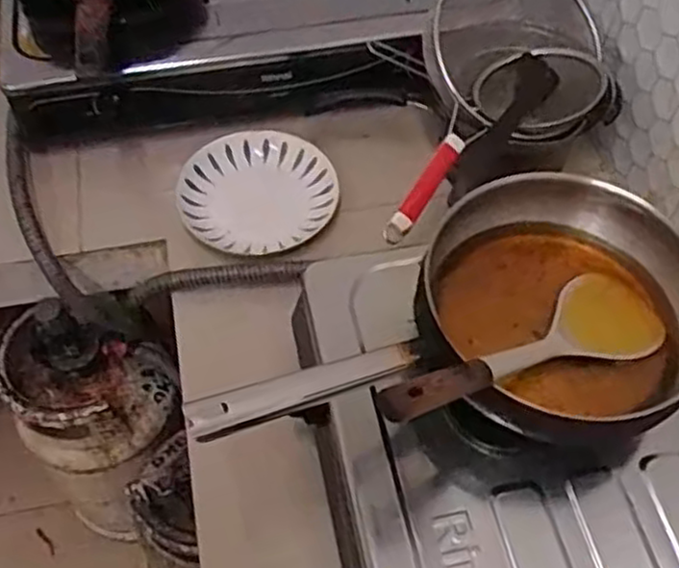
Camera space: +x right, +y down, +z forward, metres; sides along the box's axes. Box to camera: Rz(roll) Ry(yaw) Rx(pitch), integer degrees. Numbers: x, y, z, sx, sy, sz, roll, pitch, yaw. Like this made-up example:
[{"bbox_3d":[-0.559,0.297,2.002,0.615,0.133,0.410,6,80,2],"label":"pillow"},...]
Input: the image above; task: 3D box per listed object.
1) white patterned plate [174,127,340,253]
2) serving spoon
[{"bbox_3d":[-0.105,-0.123,0.989,0.195,0.038,0.193,1,56,-1],"label":"white patterned plate"},{"bbox_3d":[0.150,0.045,0.607,0.308,0.058,0.087,-7,50,-42],"label":"serving spoon"}]

